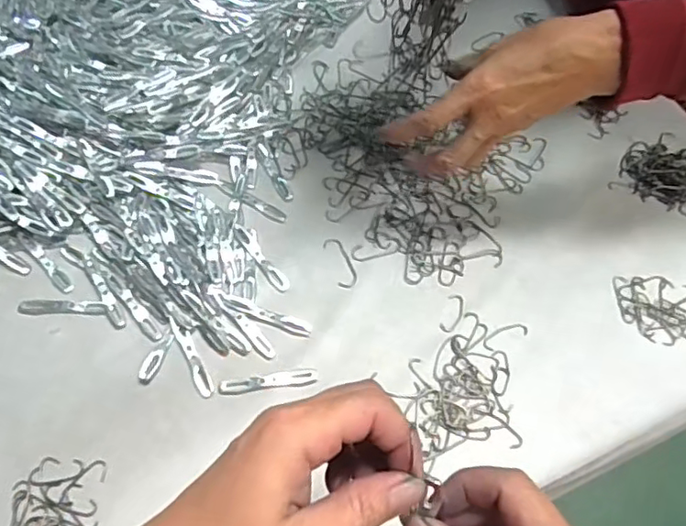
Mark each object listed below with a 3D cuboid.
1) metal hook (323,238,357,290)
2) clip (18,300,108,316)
[{"bbox_3d":[-0.002,-0.001,0.474,0.016,0.004,0.048,-17,61,-12],"label":"metal hook"},{"bbox_3d":[-0.209,0.033,0.442,0.064,0.004,0.013,0,59,-3],"label":"clip"}]

